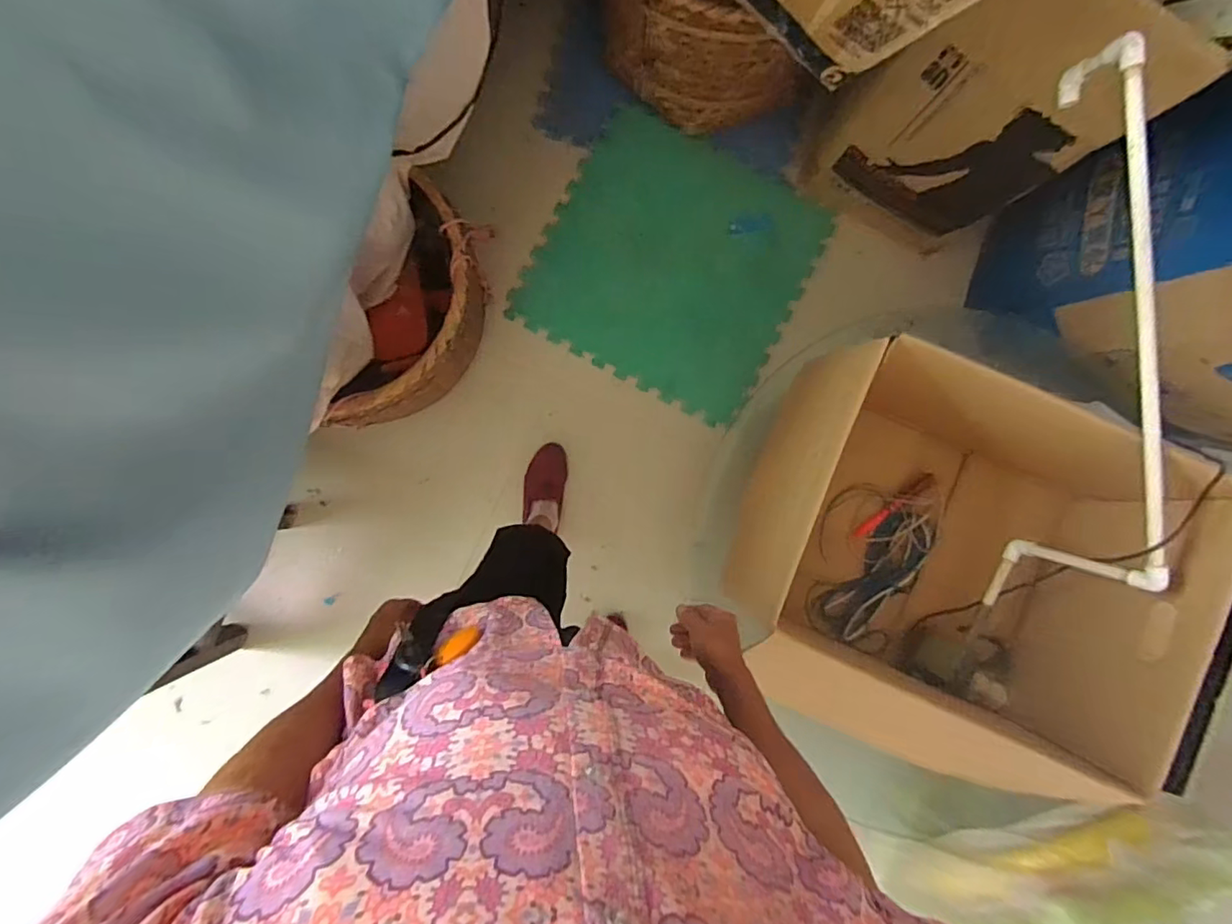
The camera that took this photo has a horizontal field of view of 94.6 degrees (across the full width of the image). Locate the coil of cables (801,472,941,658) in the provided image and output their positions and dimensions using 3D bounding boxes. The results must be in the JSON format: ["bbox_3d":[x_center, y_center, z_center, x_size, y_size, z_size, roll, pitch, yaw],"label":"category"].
[{"bbox_3d":[0.439,0.154,0.976,0.186,0.049,0.310,30,87,9],"label":"coil of cables"}]

